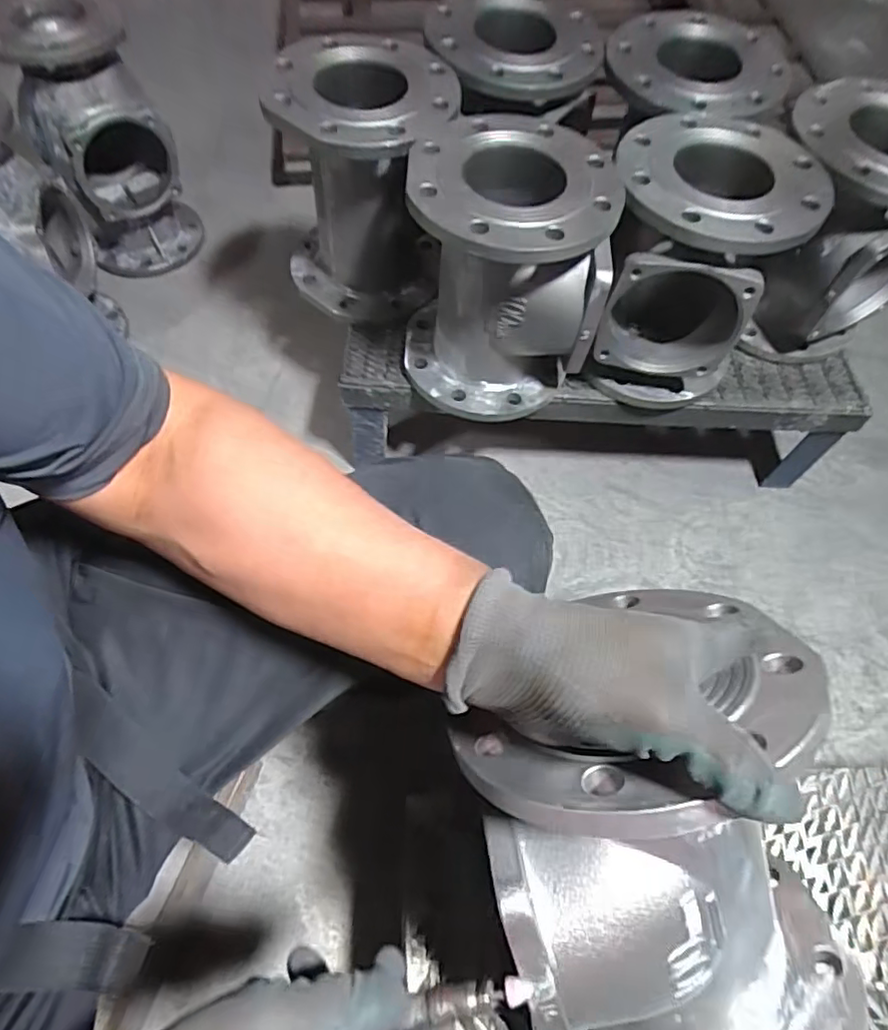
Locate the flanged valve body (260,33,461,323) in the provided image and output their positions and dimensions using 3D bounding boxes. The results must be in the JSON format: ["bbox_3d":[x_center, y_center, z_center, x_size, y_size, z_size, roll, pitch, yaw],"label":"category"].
[{"bbox_3d":[-0.095,-0.403,0.744,0.214,0.258,0.189,34,66,14],"label":"flanged valve body"}]

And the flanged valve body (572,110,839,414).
[{"bbox_3d":[0.279,-0.289,0.718,0.204,0.250,0.216,1,62,-2],"label":"flanged valve body"}]

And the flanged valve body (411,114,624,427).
[{"bbox_3d":[0.063,-0.269,0.688,0.209,0.241,0.203,5,62,0],"label":"flanged valve body"}]

